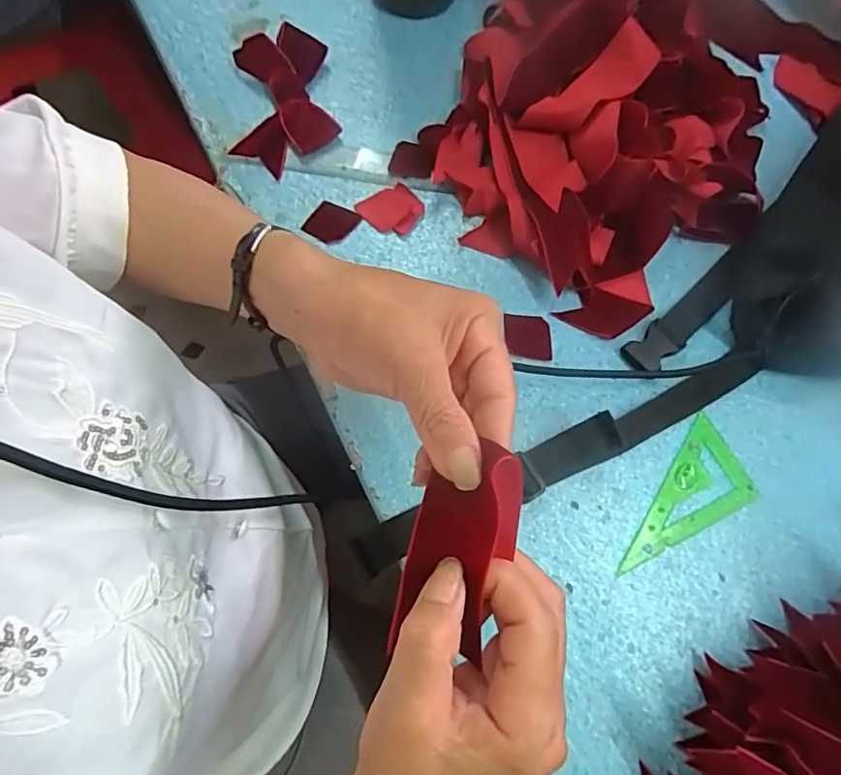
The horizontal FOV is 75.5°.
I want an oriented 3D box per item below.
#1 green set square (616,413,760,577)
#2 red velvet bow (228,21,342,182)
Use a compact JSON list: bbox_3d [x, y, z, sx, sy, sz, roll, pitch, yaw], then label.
[{"bbox_3d":[0.185,0.082,0.362,0.056,0.004,0.121,33,74,9],"label":"green set square"},{"bbox_3d":[-0.112,-0.236,0.448,0.078,0.027,0.126,-4,72,-3],"label":"red velvet bow"}]

